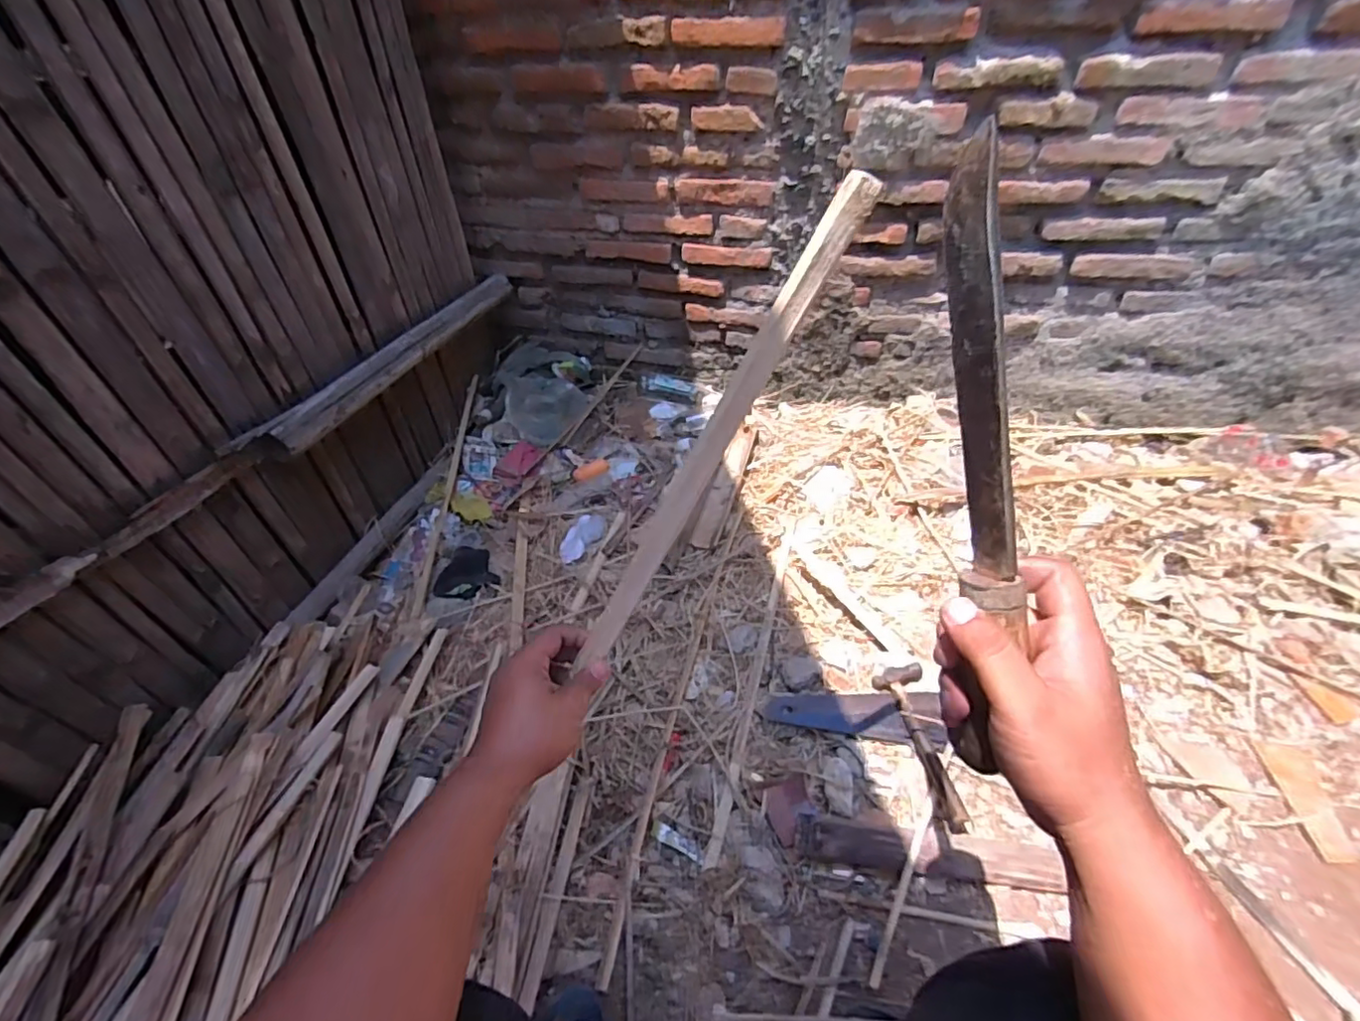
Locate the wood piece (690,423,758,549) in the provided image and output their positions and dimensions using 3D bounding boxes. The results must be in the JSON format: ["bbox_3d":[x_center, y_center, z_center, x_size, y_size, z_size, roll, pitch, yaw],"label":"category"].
[{"bbox_3d":[0.102,-0.065,1.272,0.055,0.040,0.376,11,42,15],"label":"wood piece"}]

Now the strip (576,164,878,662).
[{"bbox_3d":[0.020,-0.043,0.436,0.022,0.394,0.011,29,21,-3],"label":"strip"}]

